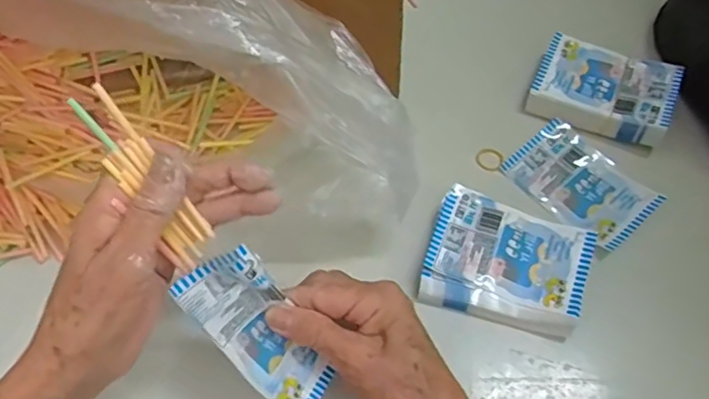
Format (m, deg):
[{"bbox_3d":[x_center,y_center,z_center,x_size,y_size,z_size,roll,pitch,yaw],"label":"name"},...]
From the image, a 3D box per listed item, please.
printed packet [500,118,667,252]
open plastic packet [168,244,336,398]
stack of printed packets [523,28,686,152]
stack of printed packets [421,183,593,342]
[{"bbox_3d":[0.173,-0.014,0.450,0.068,0.017,0.101,-38,68,-17],"label":"printed packet"},{"bbox_3d":[-0.052,0.075,0.331,0.044,0.034,0.101,-39,105,-18],"label":"open plastic packet"},{"bbox_3d":[0.200,-0.088,0.479,0.104,0.031,0.073,22,65,11],"label":"stack of printed packets"},{"bbox_3d":[0.105,0.044,0.413,0.105,0.028,0.083,17,64,9],"label":"stack of printed packets"}]

